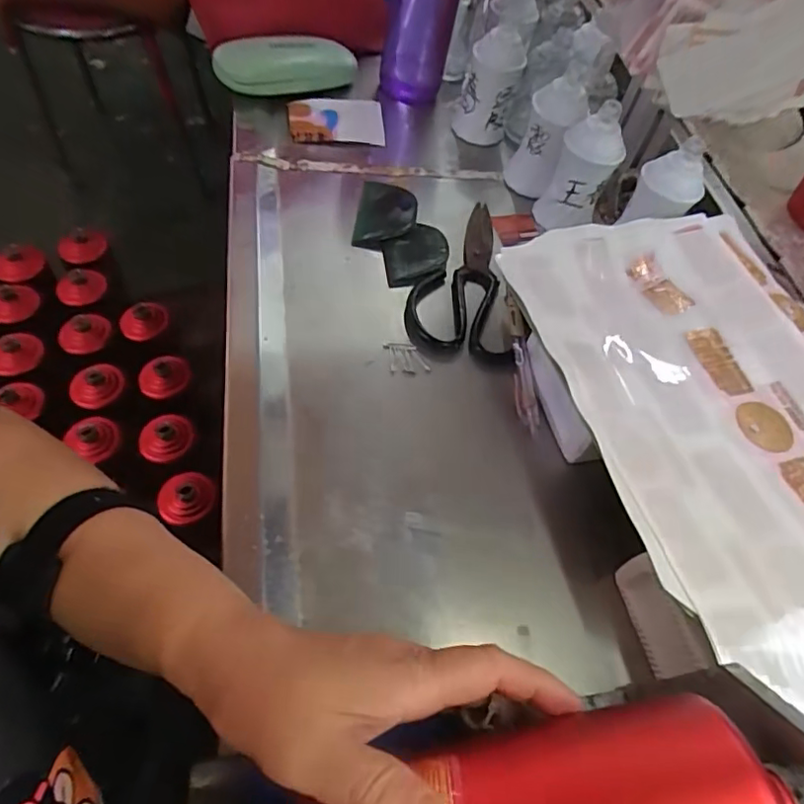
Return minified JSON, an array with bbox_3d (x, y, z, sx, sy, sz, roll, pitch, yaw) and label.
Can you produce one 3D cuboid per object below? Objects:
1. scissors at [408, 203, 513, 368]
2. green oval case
[{"bbox_3d":[0.046,-0.117,0.510,0.084,0.015,0.194,3,57,-6],"label":"scissors"},{"bbox_3d":[-0.121,-0.363,0.615,0.155,0.039,0.057,-25,61,-20],"label":"green oval case"}]

